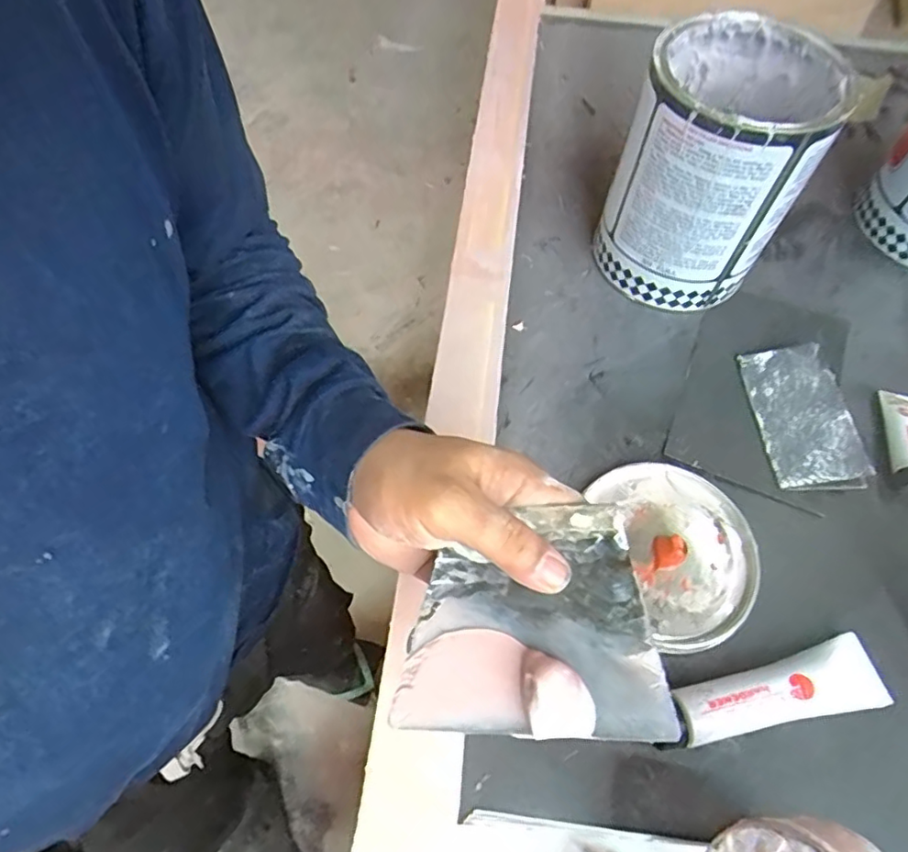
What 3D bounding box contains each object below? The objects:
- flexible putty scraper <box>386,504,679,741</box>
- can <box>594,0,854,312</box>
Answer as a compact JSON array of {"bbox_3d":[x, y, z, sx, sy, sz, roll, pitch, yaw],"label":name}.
[{"bbox_3d":[0.030,0.081,0.263,0.106,0.010,0.097,-5,56,8],"label":"flexible putty scraper"},{"bbox_3d":[0.246,-0.242,0.589,0.159,0.219,0.177,32,64,16],"label":"can"}]

